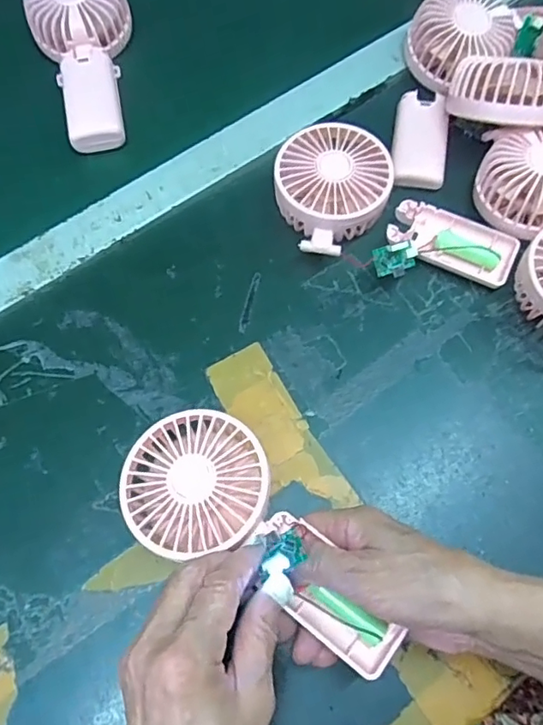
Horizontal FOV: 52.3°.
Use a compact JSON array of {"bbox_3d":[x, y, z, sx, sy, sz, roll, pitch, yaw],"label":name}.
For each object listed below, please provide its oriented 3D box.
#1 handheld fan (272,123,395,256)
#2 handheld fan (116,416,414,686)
[{"bbox_3d":[0.044,-0.132,0.420,0.089,0.041,0.084,0,69,0],"label":"handheld fan"},{"bbox_3d":[-0.009,0.098,0.306,0.181,0.029,0.079,41,74,14],"label":"handheld fan"}]

